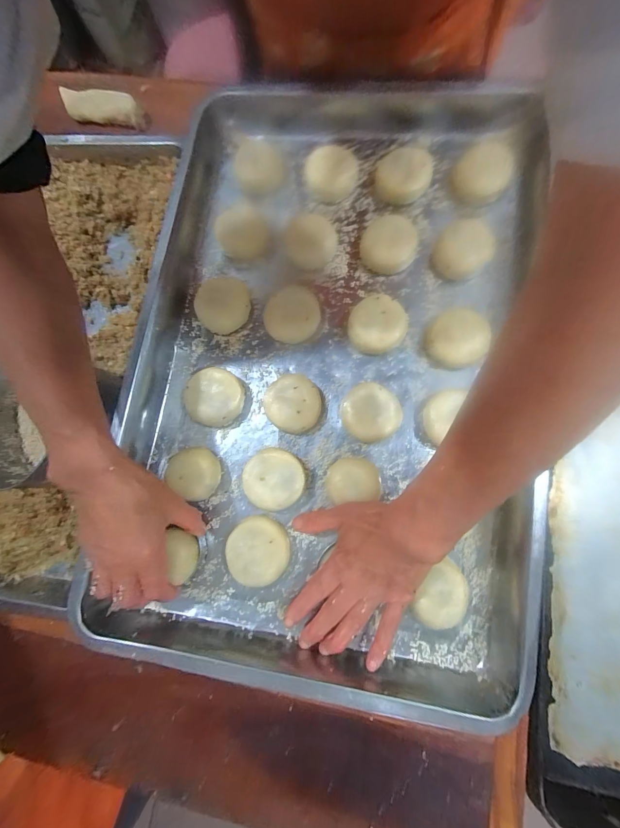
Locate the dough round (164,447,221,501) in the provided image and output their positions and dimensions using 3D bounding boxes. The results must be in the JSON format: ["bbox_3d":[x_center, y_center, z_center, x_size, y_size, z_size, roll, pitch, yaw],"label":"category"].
[{"bbox_3d":[-0.114,0.060,0.328,0.045,0.032,0.048,-1,79,5],"label":"dough round"}]

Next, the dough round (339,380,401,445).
[{"bbox_3d":[0.060,0.000,0.332,0.058,0.026,0.052,34,81,7],"label":"dough round"}]

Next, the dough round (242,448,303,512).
[{"bbox_3d":[-0.036,0.065,0.331,0.058,0.019,0.057,2,79,1],"label":"dough round"}]

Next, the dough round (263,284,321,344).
[{"bbox_3d":[-0.020,-0.108,0.362,0.058,0.019,0.061,0,79,1],"label":"dough round"}]

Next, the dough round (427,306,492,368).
[{"bbox_3d":[0.148,-0.077,0.335,0.052,0.024,0.059,6,79,2],"label":"dough round"}]

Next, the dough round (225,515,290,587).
[{"bbox_3d":[-0.050,0.130,0.318,0.058,0.018,0.059,0,79,1],"label":"dough round"}]

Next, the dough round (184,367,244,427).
[{"bbox_3d":[-0.101,-0.017,0.350,0.059,0.017,0.057,0,79,1],"label":"dough round"}]

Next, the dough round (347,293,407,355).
[{"bbox_3d":[0.069,-0.091,0.345,0.057,0.022,0.056,0,79,1],"label":"dough round"}]

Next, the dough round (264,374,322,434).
[{"bbox_3d":[-0.018,-0.010,0.343,0.056,0.020,0.057,0,79,1],"label":"dough round"}]

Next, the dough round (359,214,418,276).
[{"bbox_3d":[0.086,-0.189,0.358,0.057,0.020,0.064,8,79,2],"label":"dough round"}]

